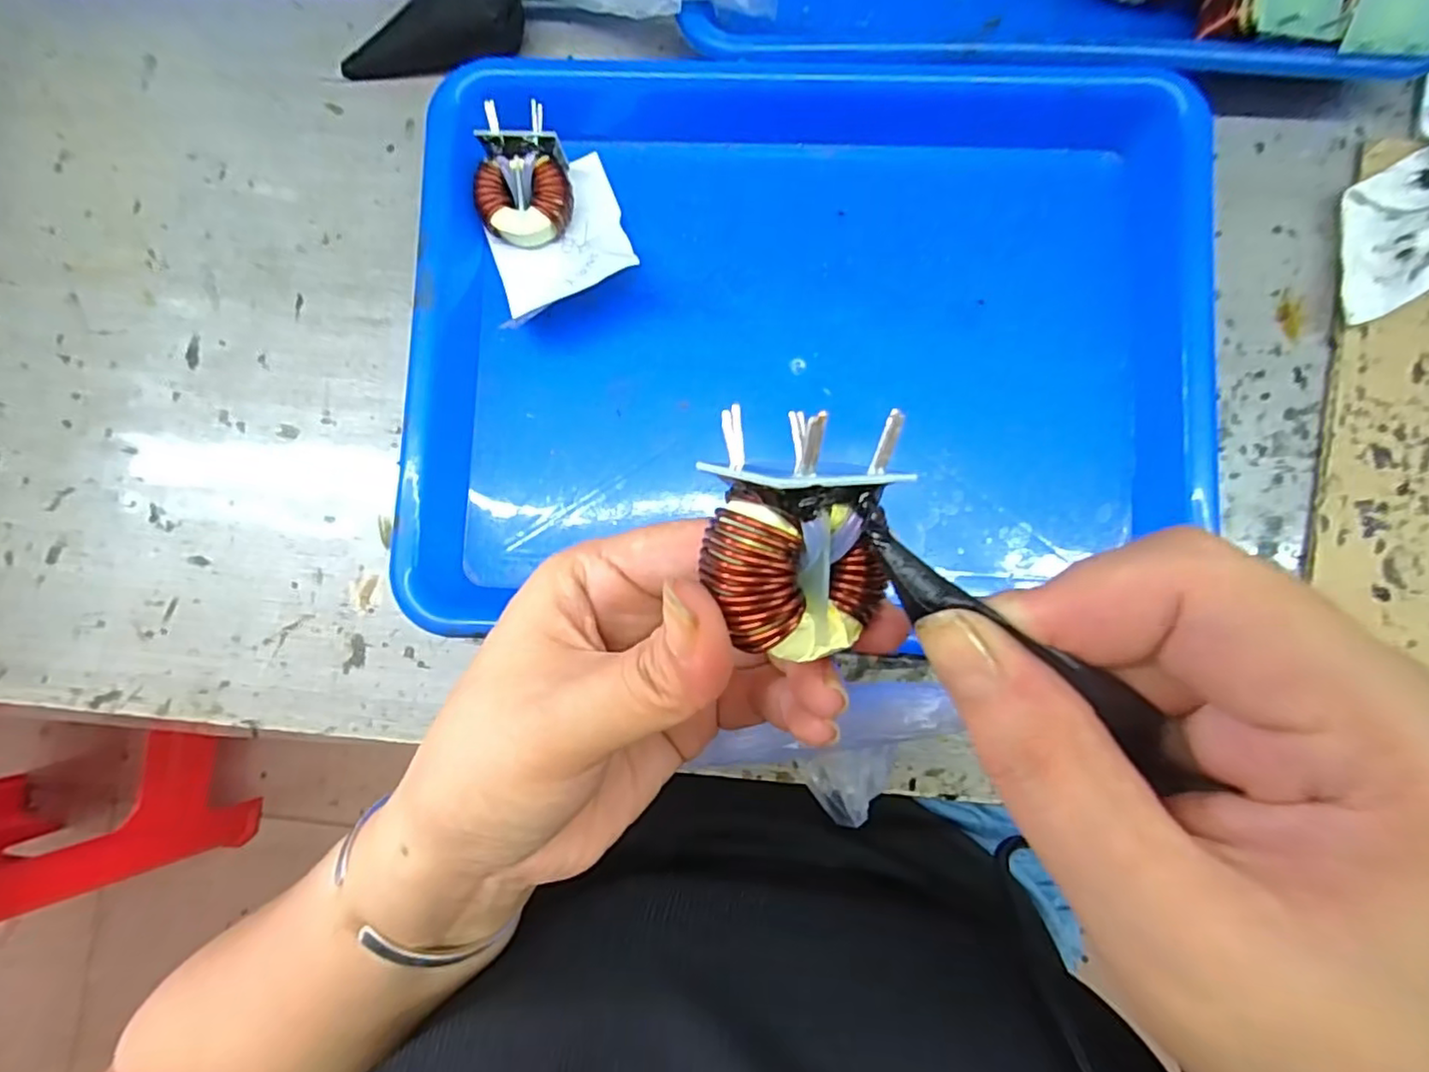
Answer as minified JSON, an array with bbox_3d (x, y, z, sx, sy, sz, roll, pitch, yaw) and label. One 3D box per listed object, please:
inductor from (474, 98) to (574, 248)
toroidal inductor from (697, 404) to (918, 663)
[{"bbox_3d":[-0.086,-0.159,0.288,0.041,0.032,0.048,-13,85,1],"label":"inductor"},{"bbox_3d":[0.017,-0.002,0.126,0.037,0.028,0.049,-4,86,2],"label":"toroidal inductor"}]

